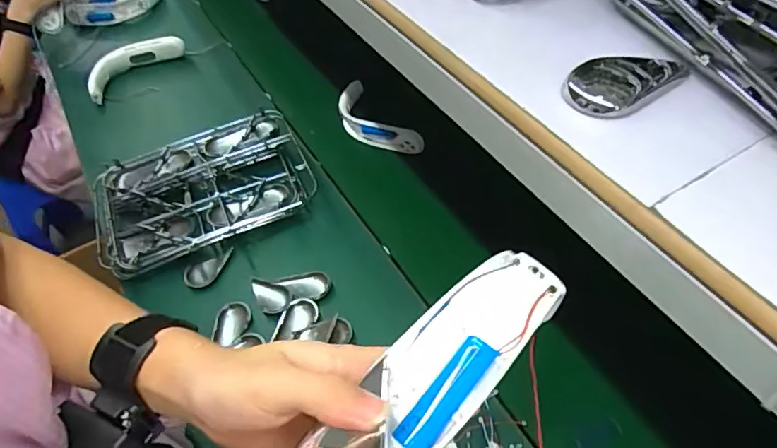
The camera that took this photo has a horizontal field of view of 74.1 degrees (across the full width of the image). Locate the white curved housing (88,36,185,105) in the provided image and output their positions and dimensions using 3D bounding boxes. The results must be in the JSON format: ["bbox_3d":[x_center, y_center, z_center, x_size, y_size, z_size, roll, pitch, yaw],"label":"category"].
[{"bbox_3d":[-0.563,-0.351,1.132,0.225,0.055,0.085,-38,58,-22],"label":"white curved housing"}]

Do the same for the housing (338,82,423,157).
[{"bbox_3d":[-0.030,-0.184,0.986,0.079,0.060,0.213,-31,56,-17],"label":"housing"}]

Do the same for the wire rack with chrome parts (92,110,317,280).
[{"bbox_3d":[-0.312,-0.051,0.874,0.351,0.077,0.225,-21,53,-10],"label":"wire rack with chrome parts"}]

